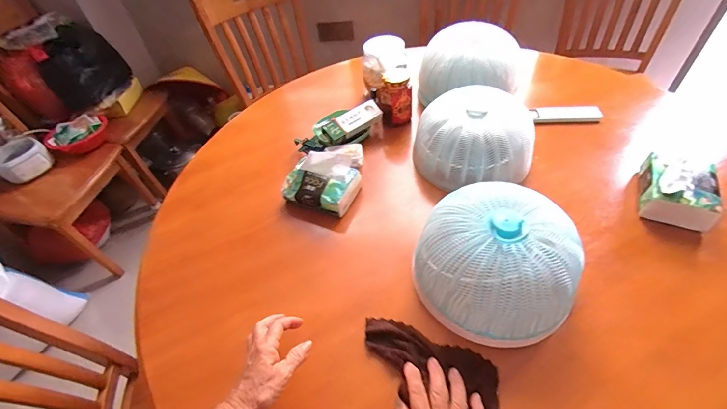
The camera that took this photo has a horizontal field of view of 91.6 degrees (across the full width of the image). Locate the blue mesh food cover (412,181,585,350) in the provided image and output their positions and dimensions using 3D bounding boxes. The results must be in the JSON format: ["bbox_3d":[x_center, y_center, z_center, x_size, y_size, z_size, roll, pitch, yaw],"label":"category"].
[{"bbox_3d":[0.191,0.080,0.524,0.219,0.132,0.208,22,54,25],"label":"blue mesh food cover"}]

